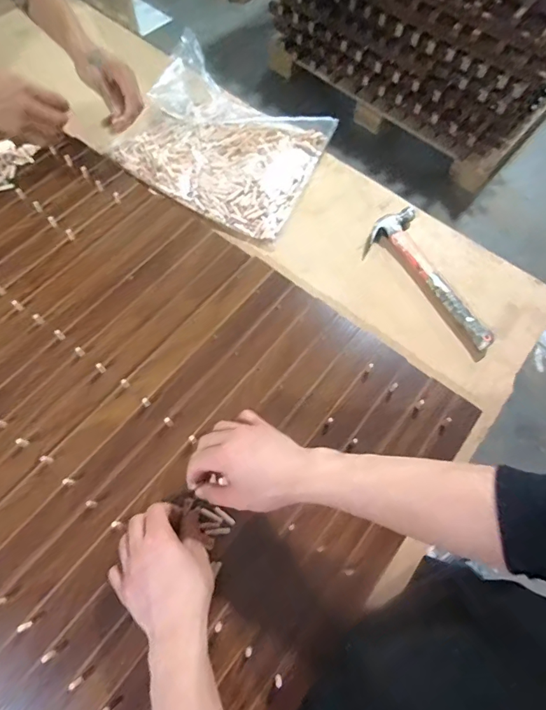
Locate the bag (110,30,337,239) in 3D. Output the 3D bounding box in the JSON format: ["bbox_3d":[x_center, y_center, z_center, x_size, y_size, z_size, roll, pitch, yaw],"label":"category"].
[{"bbox_3d":[-0.093,-0.371,0.713,0.346,0.069,0.265,29,74,8],"label":"bag"}]

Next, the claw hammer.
[{"bbox_3d":[0.235,-0.113,0.650,0.097,0.024,0.255,-22,70,-12],"label":"claw hammer"}]

